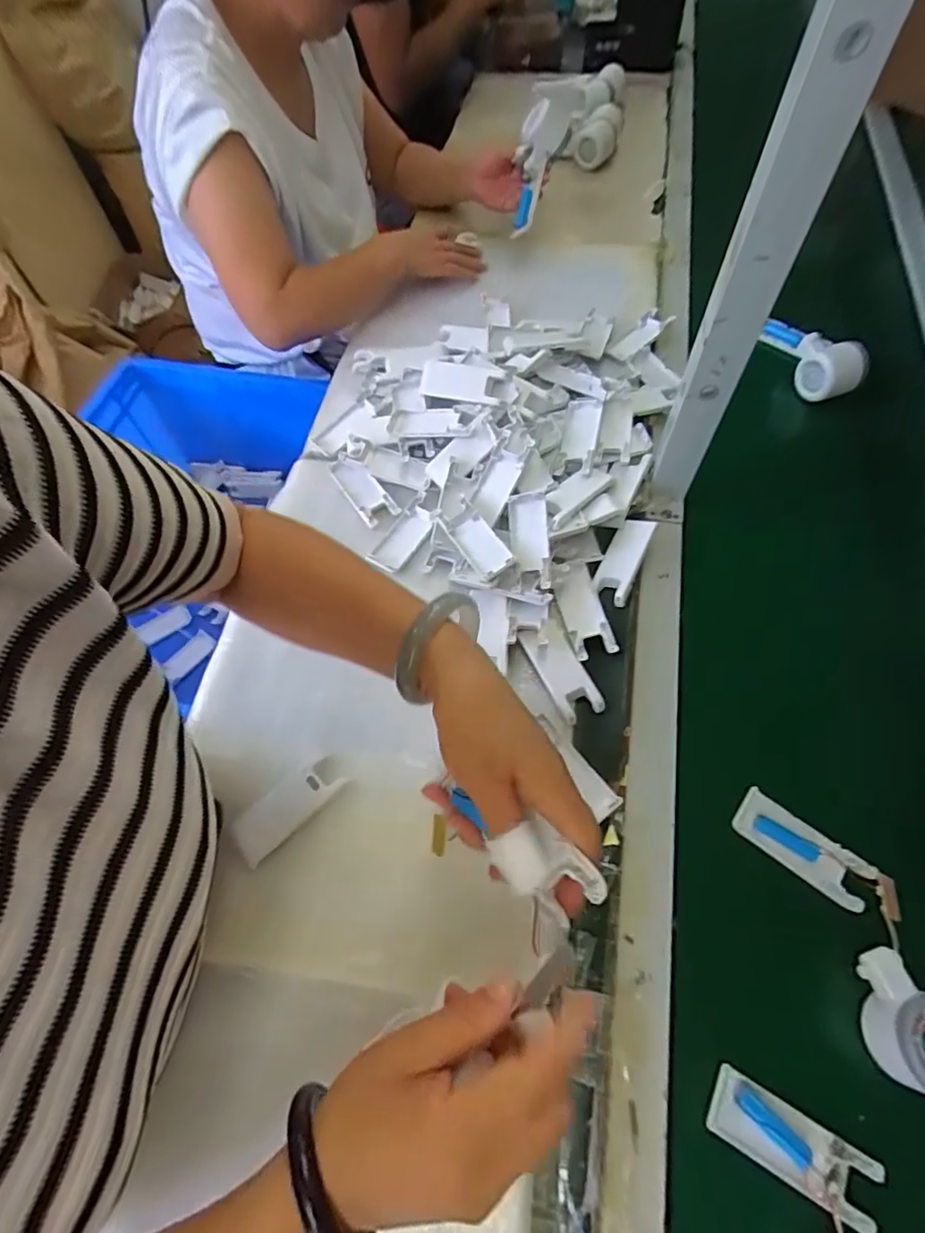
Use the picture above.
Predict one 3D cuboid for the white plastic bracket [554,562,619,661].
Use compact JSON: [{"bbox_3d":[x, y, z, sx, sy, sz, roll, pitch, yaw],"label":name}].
[{"bbox_3d":[0.117,-0.008,0.543,0.041,0.012,0.103,-10,64,-2],"label":"white plastic bracket"}]

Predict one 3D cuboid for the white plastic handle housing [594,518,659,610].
[{"bbox_3d":[0.163,-0.060,0.560,0.036,0.012,0.101,22,65,13],"label":"white plastic handle housing"}]

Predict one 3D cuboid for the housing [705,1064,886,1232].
[{"bbox_3d":[0.217,0.349,0.363,0.102,0.016,0.039,26,68,15],"label":"housing"}]

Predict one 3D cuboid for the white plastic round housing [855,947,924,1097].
[{"bbox_3d":[0.314,0.275,0.376,0.056,0.044,0.081,-3,64,2],"label":"white plastic round housing"}]

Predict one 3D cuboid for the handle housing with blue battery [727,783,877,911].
[{"bbox_3d":[0.275,0.187,0.449,0.104,0.018,0.040,35,71,18],"label":"handle housing with blue battery"}]

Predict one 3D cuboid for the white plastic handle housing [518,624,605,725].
[{"bbox_3d":[0.092,0.050,0.514,0.041,0.011,0.094,-25,65,-9],"label":"white plastic handle housing"}]

